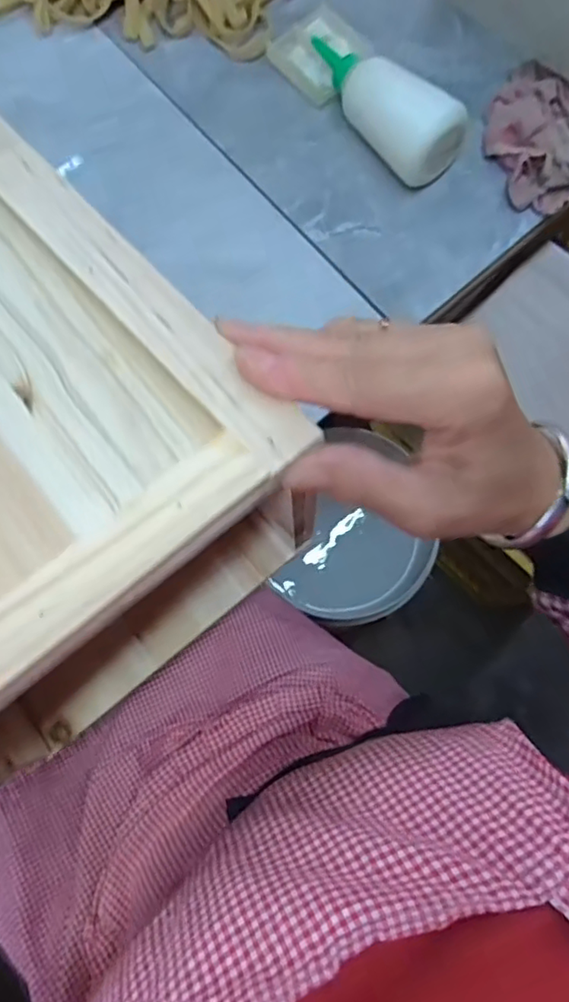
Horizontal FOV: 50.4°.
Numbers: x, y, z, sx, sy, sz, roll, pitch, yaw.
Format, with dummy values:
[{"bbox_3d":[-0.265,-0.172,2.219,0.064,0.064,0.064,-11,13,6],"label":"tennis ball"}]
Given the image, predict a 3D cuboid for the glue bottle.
[{"bbox_3d":[0.078,-0.333,0.503,0.052,0.066,0.150,-37,82,-7],"label":"glue bottle"}]

